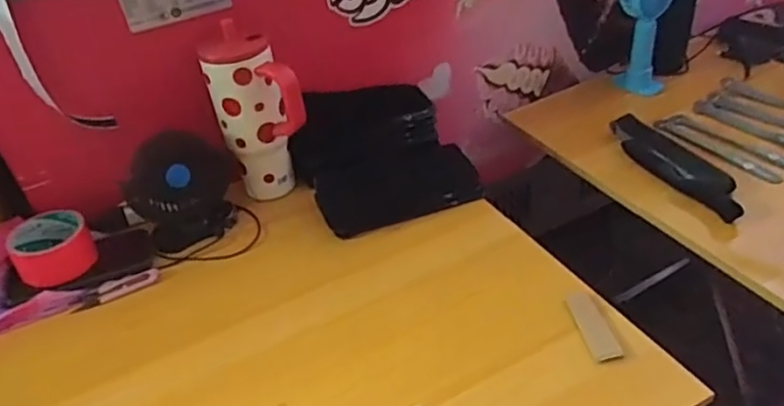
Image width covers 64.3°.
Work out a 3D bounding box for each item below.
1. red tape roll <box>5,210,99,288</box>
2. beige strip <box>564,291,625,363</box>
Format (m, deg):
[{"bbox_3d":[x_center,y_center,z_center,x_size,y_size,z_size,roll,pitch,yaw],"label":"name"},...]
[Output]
[{"bbox_3d":[-0.408,0.050,0.746,0.084,0.051,0.084,-4,38,3],"label":"red tape roll"},{"bbox_3d":[0.195,0.119,0.608,0.029,0.007,0.077,-11,47,-5],"label":"beige strip"}]

